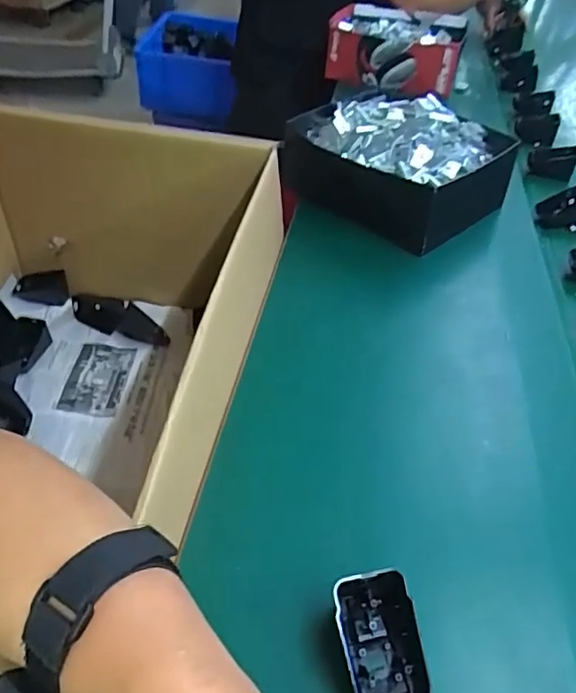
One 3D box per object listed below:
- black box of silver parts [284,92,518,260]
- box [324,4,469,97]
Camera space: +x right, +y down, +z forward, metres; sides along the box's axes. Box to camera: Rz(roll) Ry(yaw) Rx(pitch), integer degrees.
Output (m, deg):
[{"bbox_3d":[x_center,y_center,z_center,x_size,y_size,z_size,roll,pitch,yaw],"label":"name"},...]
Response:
[{"bbox_3d":[0.130,-0.232,0.709,0.208,0.090,0.241,-31,55,-34],"label":"black box of silver parts"},{"bbox_3d":[0.206,-0.570,1.090,0.241,0.083,0.217,14,43,7],"label":"box"}]

